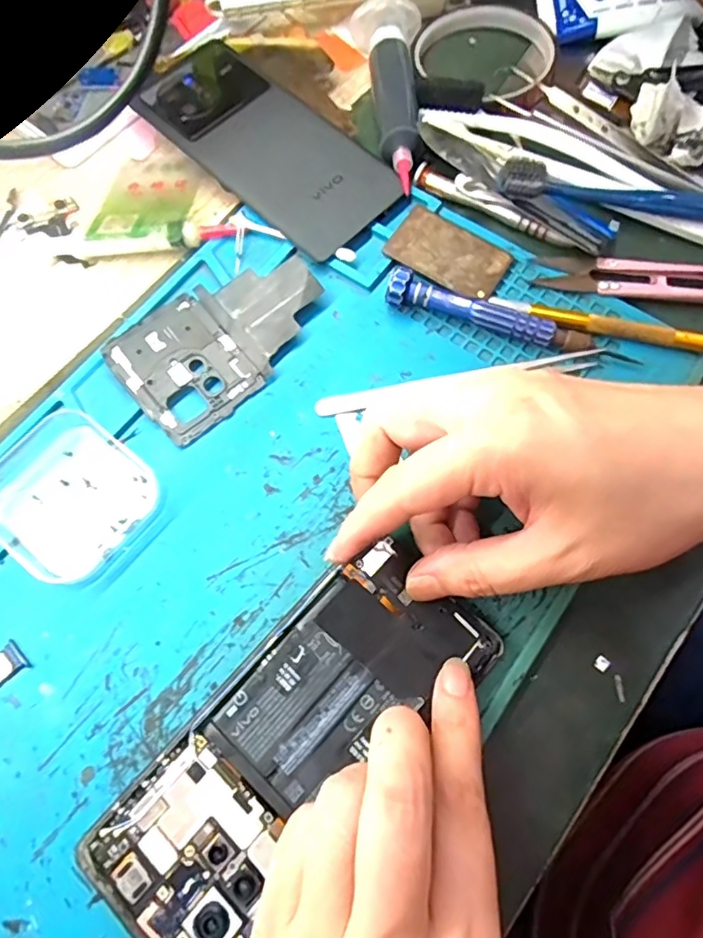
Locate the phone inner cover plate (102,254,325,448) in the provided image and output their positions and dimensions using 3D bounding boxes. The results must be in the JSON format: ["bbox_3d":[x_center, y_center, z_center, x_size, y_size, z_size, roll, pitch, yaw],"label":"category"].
[{"bbox_3d":[-0.063,-0.067,0.274,0.104,0.012,0.064,-41,74,-12],"label":"phone inner cover plate"}]

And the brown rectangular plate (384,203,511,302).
[{"bbox_3d":[0.051,-0.113,0.290,0.060,0.005,0.036,31,74,12],"label":"brown rectangular plate"}]

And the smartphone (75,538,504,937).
[{"bbox_3d":[-0.021,0.103,0.208,0.070,0.014,0.160,41,79,15],"label":"smartphone"}]

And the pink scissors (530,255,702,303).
[{"bbox_3d":[0.145,-0.098,0.280,0.096,0.006,0.022,11,71,6],"label":"pink scissors"}]

